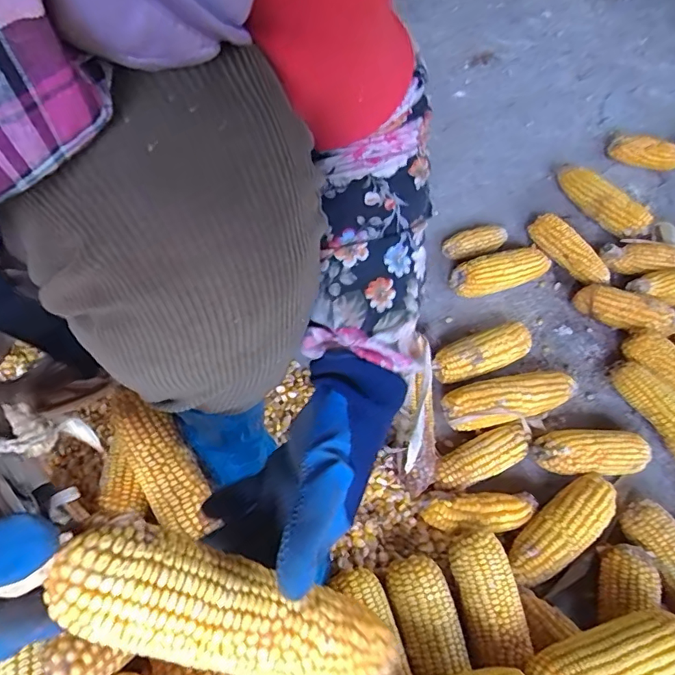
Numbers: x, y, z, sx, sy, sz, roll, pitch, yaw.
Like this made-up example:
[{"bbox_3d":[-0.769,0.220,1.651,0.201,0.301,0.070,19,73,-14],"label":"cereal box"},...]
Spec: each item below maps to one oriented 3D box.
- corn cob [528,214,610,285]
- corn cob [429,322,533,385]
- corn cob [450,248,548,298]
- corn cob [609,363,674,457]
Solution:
[{"bbox_3d":[0.357,-0.134,0.767,0.053,0.053,0.144,-39,65,-23],"label":"corn cob"},{"bbox_3d":[0.191,0.028,0.660,0.137,0.062,0.057,-24,61,-17],"label":"corn cob"},{"bbox_3d":[0.248,-0.094,0.739,0.157,0.061,0.052,-17,59,-12],"label":"corn cob"},{"bbox_3d":[0.420,0.104,0.630,0.045,0.054,0.172,-25,61,-17],"label":"corn cob"}]

